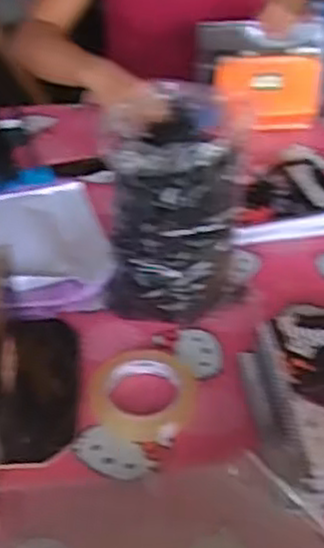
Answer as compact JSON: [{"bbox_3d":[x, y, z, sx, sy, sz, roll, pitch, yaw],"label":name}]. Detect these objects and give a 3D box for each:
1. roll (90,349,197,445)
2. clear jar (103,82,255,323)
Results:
[{"bbox_3d":[-0.020,0.117,0.775,0.106,0.019,0.103,0,39,0],"label":"roll"},{"bbox_3d":[0.015,-0.068,0.827,0.150,0.234,0.150,4,39,5],"label":"clear jar"}]

